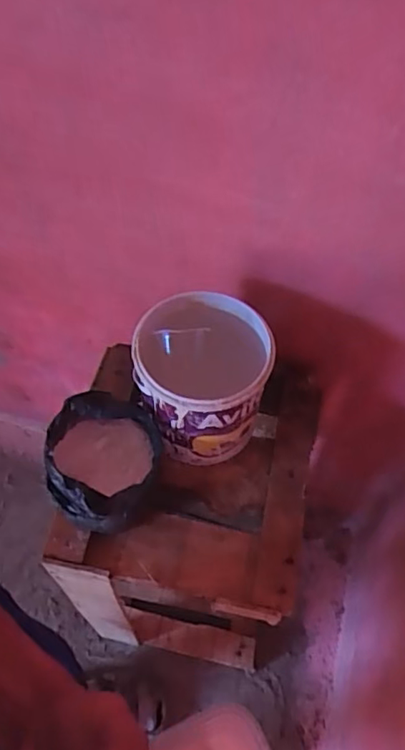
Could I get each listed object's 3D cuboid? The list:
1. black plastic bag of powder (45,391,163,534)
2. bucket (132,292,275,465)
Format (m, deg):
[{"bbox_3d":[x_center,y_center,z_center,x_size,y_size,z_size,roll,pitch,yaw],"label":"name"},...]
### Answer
[{"bbox_3d":[-0.133,0.126,0.773,0.142,0.125,0.151,11,57,6],"label":"black plastic bag of powder"},{"bbox_3d":[-0.002,0.014,0.814,0.175,0.193,0.173,1,57,-1],"label":"bucket"}]

